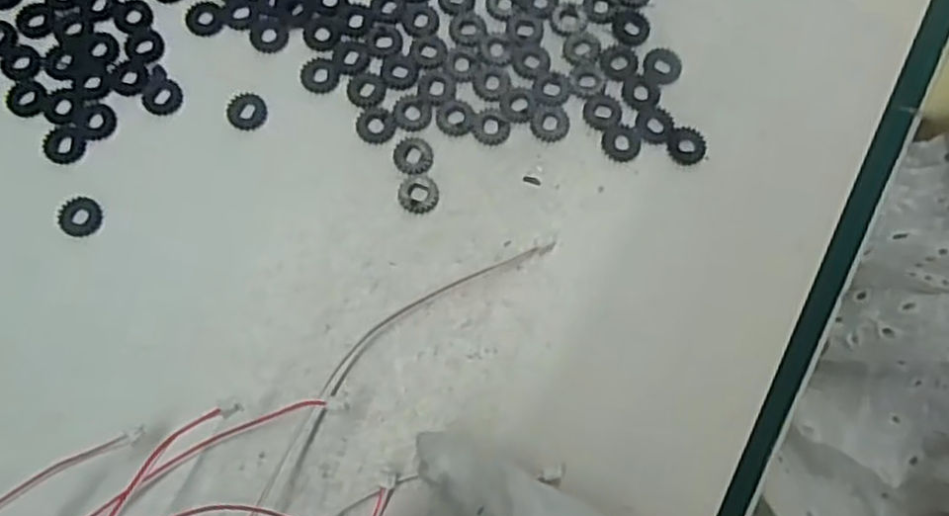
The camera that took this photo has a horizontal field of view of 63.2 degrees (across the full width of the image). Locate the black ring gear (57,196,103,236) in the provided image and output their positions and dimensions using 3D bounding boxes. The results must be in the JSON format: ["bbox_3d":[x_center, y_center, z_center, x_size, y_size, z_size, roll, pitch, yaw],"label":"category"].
[{"bbox_3d":[-0.104,-0.011,0.202,0.011,0.004,0.011,0,76,-2],"label":"black ring gear"}]

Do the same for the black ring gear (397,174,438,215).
[{"bbox_3d":[-0.015,-0.018,0.207,0.011,0.004,0.011,0,76,-2],"label":"black ring gear"}]

